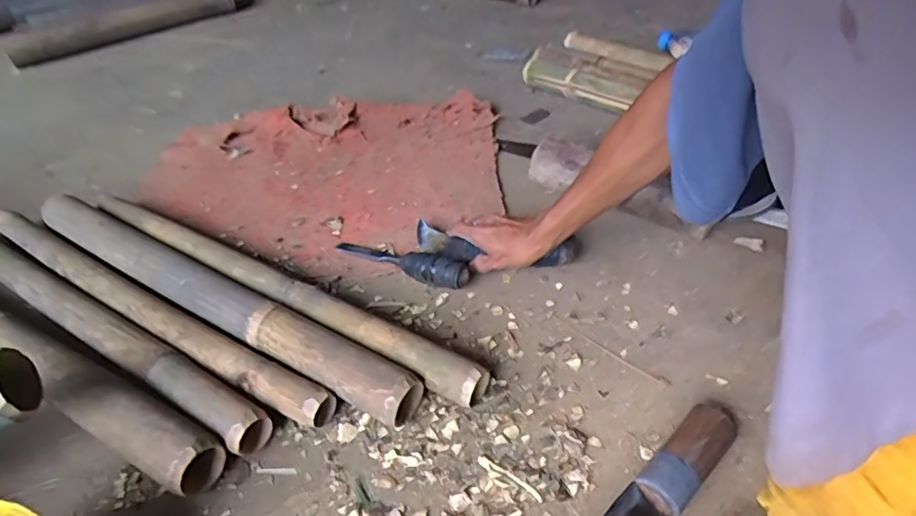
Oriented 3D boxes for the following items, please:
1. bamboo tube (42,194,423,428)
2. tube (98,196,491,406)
[{"bbox_3d":[-0.330,0.036,0.669,0.674,0.051,0.065,22,48,26],"label":"bamboo tube"},{"bbox_3d":[-0.258,0.026,0.681,0.666,0.045,0.051,21,48,25],"label":"tube"}]

